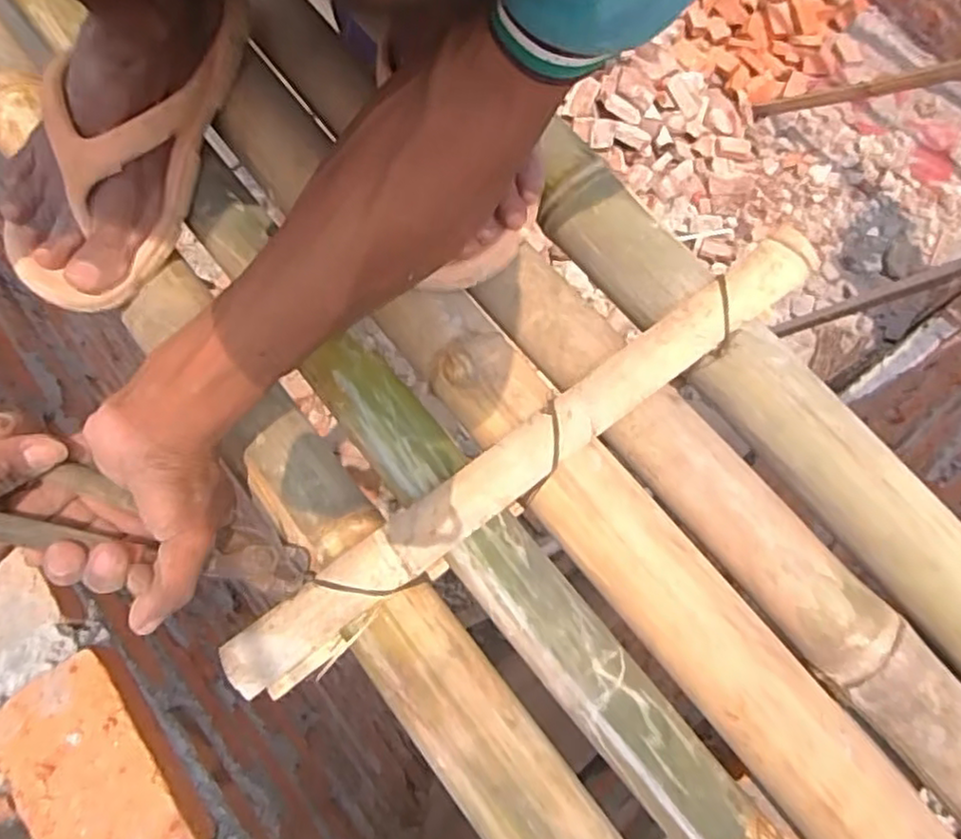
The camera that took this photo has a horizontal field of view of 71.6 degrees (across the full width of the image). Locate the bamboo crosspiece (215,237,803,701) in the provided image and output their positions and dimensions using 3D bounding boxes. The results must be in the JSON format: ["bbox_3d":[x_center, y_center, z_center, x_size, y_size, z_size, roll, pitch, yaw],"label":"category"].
[{"bbox_3d":[0.035,0.018,0.418,0.444,0.029,0.043,-36,77,-10],"label":"bamboo crosspiece"}]

